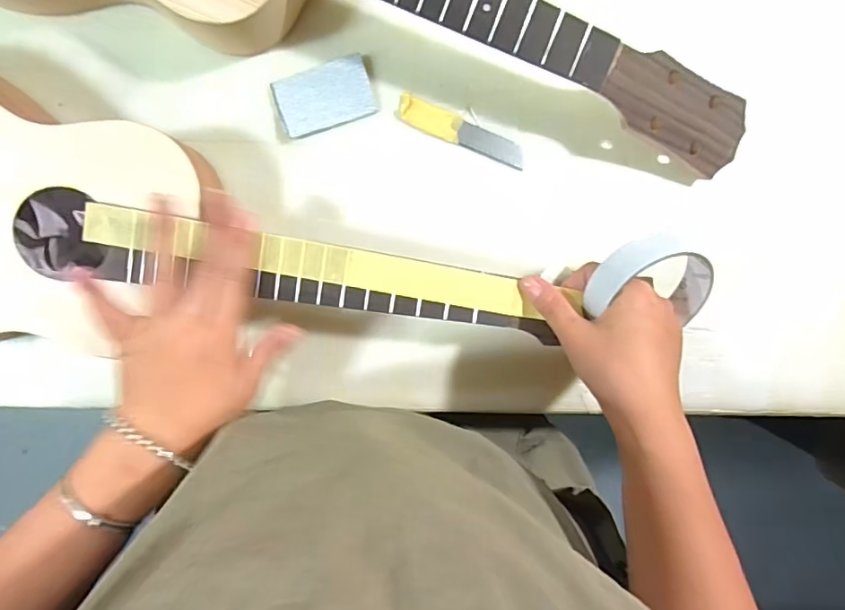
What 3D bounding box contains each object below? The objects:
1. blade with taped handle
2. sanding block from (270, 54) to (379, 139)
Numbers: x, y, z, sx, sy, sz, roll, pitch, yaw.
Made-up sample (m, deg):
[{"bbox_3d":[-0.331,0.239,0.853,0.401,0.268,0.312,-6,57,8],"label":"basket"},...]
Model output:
[{"bbox_3d":[0.030,-0.129,0.401,0.099,0.006,0.020,20,97,-5],"label":"blade with taped handle"},{"bbox_3d":[-0.071,-0.151,0.390,0.068,0.008,0.042,-17,98,1],"label":"sanding block"}]

